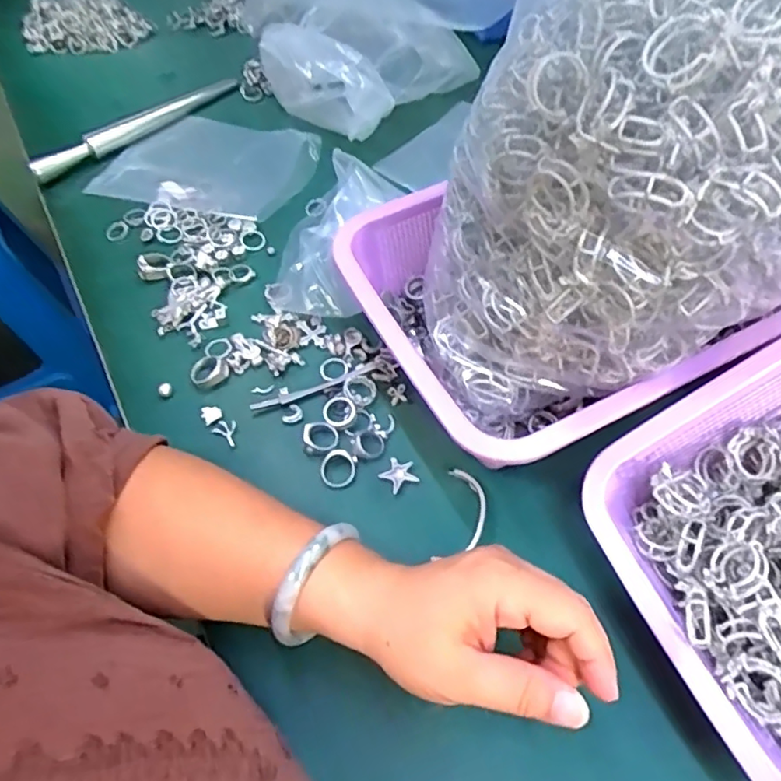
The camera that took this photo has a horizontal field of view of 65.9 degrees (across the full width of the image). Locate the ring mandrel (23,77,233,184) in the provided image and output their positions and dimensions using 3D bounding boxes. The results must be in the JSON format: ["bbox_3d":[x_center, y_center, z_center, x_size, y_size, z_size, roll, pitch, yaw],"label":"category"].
[{"bbox_3d":[-0.257,-0.273,0.618,0.028,0.025,0.226,38,63,24],"label":"ring mandrel"}]

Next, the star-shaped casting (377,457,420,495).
[{"bbox_3d":[0.006,0.056,0.405,0.022,0.004,0.022,-37,63,-23],"label":"star-shaped casting"}]

